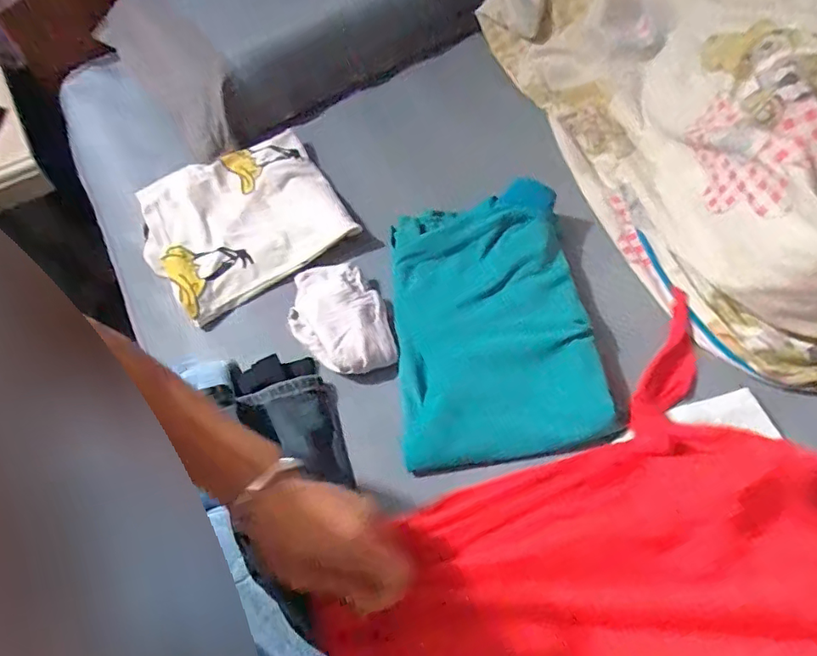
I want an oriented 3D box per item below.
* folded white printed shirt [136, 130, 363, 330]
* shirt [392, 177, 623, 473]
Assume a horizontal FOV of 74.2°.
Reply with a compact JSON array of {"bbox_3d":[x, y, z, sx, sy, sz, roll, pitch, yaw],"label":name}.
[{"bbox_3d":[-0.220,-0.151,0.712,0.243,0.022,0.242,-24,60,-11],"label":"folded white printed shirt"},{"bbox_3d":[0.087,-0.017,0.604,0.208,0.038,0.311,-9,58,-1],"label":"shirt"}]

